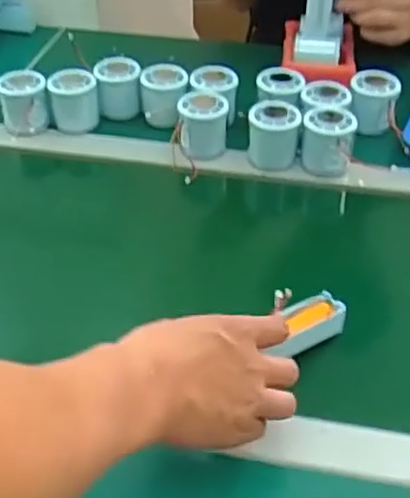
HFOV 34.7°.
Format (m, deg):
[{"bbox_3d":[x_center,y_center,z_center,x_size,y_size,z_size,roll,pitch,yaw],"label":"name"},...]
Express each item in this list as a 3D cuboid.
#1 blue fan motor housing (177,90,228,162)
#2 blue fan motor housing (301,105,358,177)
[{"bbox_3d":[-0.002,-0.143,0.757,0.056,0.059,0.064,1,42,1],"label":"blue fan motor housing"},{"bbox_3d":[0.137,-0.121,0.732,0.056,0.059,0.057,9,43,10],"label":"blue fan motor housing"}]

